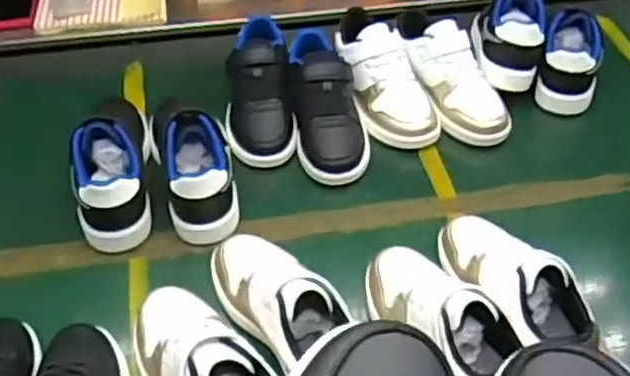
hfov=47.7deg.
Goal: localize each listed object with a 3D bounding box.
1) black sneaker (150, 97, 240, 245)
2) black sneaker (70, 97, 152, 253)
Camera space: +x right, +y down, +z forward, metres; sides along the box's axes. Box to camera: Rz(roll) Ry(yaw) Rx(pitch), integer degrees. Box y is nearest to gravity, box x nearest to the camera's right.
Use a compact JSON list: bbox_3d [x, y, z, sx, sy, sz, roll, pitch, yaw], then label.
[{"bbox_3d":[-0.145,-0.034,0.800,0.079,0.102,0.187,-16,45,-12],"label":"black sneaker"},{"bbox_3d":[-0.236,-0.045,0.814,0.086,0.104,0.234,-8,44,-5],"label":"black sneaker"}]

